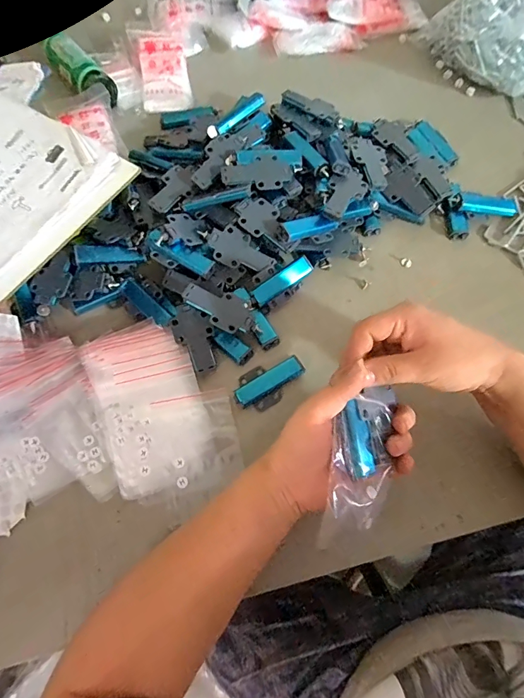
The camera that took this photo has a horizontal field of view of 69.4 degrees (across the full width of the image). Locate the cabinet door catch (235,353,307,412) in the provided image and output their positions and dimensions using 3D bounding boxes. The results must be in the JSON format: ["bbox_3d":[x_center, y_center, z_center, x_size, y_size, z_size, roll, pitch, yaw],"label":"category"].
[{"bbox_3d":[0.008,0.033,0.390,0.077,0.010,0.042,-31,72,-11],"label":"cabinet door catch"}]

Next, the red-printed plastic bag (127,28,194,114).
[{"bbox_3d":[-0.148,-0.420,0.558,0.073,0.022,0.146,-13,69,-5],"label":"red-printed plastic bag"}]

